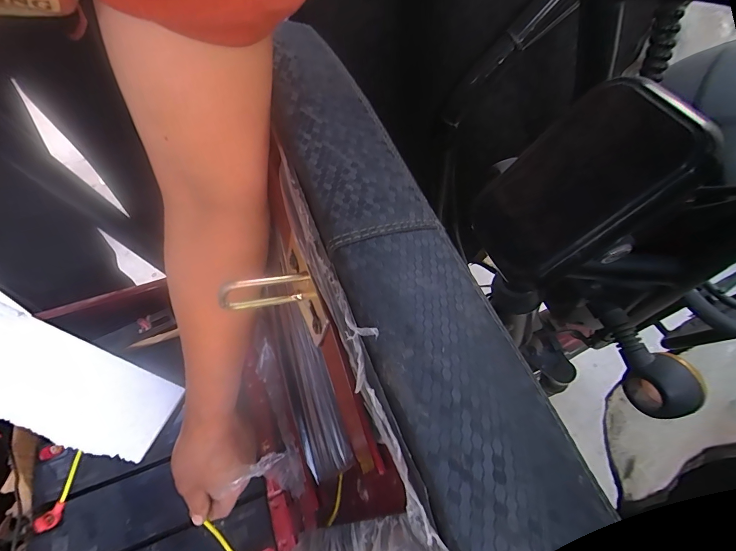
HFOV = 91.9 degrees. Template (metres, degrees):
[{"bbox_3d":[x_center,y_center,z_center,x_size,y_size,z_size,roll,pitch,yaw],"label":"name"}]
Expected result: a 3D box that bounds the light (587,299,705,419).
[{"bbox_3d":[0.237,0.069,0.311,0.039,0.040,0.103,-15,63,-10],"label":"light"}]

